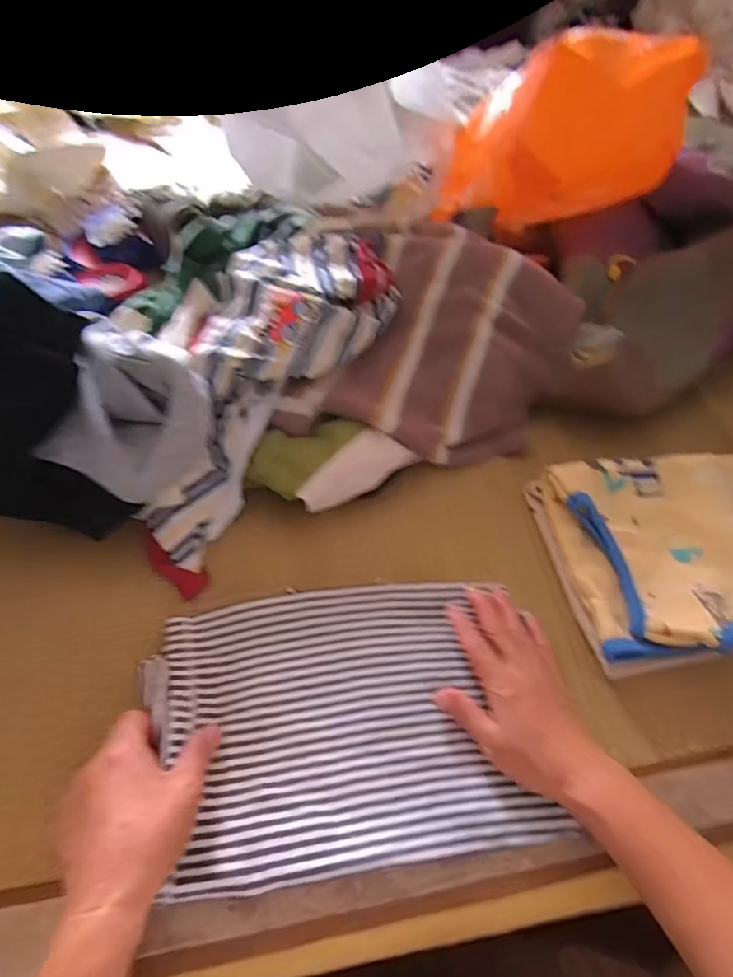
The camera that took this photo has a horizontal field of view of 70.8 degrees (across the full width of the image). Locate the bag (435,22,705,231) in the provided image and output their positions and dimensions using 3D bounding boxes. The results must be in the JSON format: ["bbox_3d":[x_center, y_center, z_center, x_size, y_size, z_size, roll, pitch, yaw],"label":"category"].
[{"bbox_3d":[0.251,-0.459,0.688,0.298,0.206,0.184,22,56,10],"label":"bag"}]

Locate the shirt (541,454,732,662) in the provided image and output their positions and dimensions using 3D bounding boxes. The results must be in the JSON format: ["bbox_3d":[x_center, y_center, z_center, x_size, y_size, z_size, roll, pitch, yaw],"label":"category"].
[{"bbox_3d":[0.359,0.061,0.521,0.334,0.053,0.206,-4,56,-8],"label":"shirt"}]

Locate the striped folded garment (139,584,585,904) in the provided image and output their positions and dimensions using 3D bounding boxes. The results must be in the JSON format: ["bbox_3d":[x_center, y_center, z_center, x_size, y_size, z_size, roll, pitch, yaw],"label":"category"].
[{"bbox_3d":[-0.019,0.177,0.410,0.278,0.029,0.205,-5,56,-9],"label":"striped folded garment"}]

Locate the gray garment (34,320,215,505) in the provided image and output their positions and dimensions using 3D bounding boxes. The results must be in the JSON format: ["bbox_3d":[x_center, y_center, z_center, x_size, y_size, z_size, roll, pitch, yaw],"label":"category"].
[{"bbox_3d":[-0.203,-0.075,0.465,0.121,0.099,0.142,9,55,1],"label":"gray garment"}]

